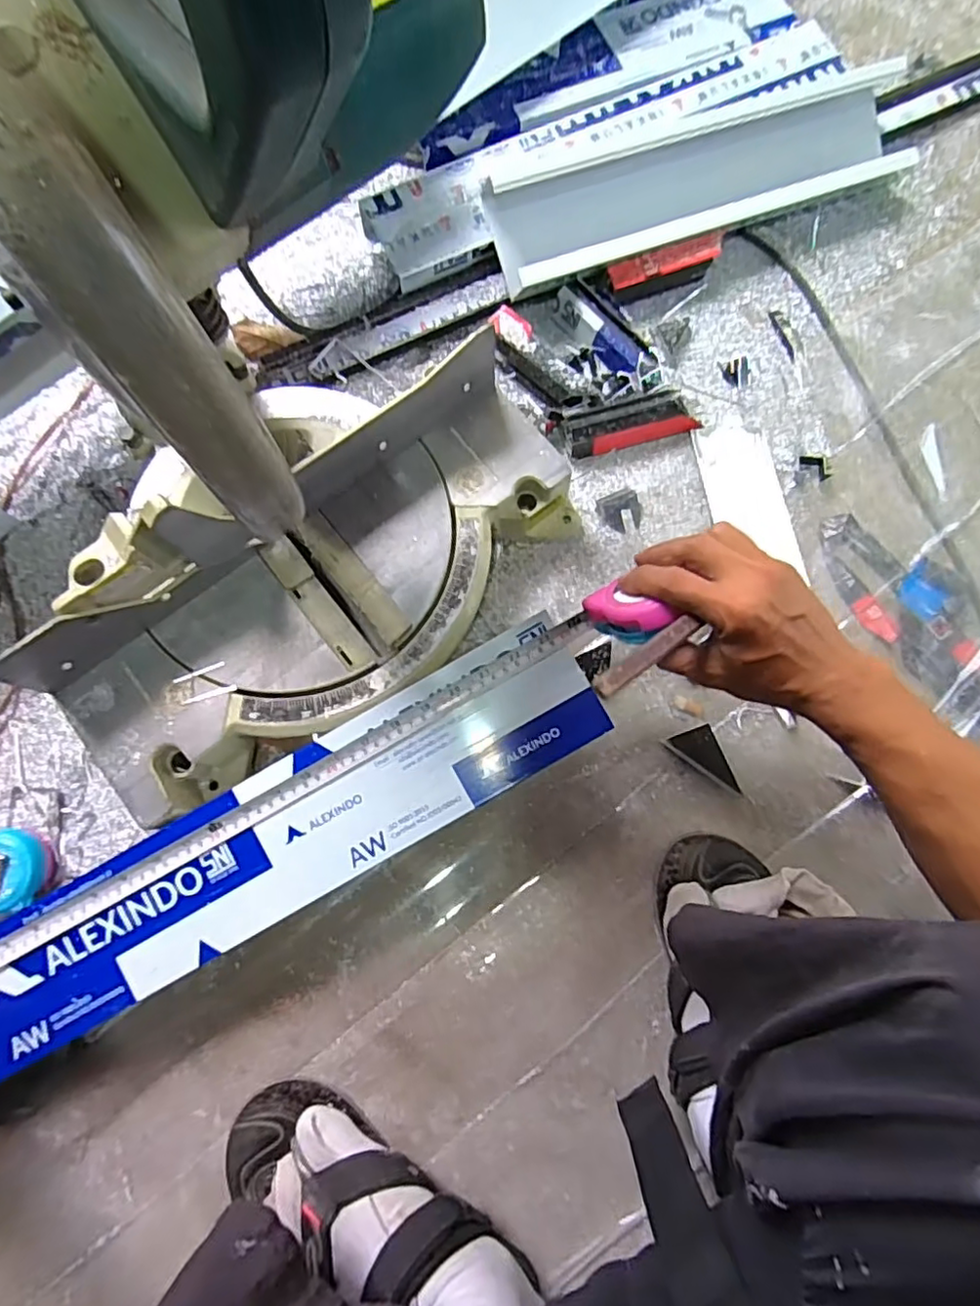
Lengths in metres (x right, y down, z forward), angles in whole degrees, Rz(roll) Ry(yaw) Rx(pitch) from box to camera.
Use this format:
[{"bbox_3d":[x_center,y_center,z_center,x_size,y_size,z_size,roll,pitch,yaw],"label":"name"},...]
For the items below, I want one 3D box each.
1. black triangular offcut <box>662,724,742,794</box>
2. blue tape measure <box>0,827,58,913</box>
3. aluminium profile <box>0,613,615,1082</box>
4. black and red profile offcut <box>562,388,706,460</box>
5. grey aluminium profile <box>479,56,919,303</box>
[{"bbox_3d":[0.198,0.090,0.559,0.074,0.019,0.036,37,80,6],"label":"black triangular offcut"},{"bbox_3d":[-0.408,0.182,0.526,0.066,0.034,0.063,0,78,-1],"label":"blue tape measure"},{"bbox_3d":[-0.175,0.151,0.457,0.556,0.015,0.098,-30,80,-1],"label":"aluminium profile"},{"bbox_3d":[0.141,-0.232,0.622,0.132,0.031,0.052,-17,79,-5],"label":"black and red profile offcut"},{"bbox_3d":[0.217,-0.503,0.664,0.464,0.053,0.143,-21,80,-5],"label":"grey aluminium profile"}]

